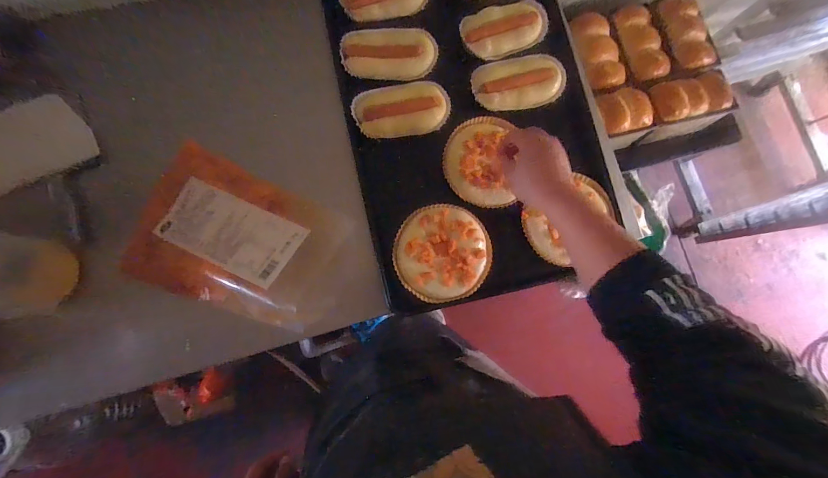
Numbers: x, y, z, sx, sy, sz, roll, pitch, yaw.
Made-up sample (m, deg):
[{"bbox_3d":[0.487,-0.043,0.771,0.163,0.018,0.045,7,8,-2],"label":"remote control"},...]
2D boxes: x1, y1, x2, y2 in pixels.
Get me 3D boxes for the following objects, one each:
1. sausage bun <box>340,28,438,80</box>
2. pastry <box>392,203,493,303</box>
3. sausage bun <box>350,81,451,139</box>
[{"bbox_3d":[-0.039,-0.302,0.595,0.159,0.028,0.074,-6,83,-5],"label":"sausage bun"},{"bbox_3d":[0.046,0.020,0.561,0.149,0.019,0.144,1,83,-5],"label":"pastry"},{"bbox_3d":[-0.019,-0.210,0.590,0.153,0.023,0.080,-8,83,-6],"label":"sausage bun"}]

